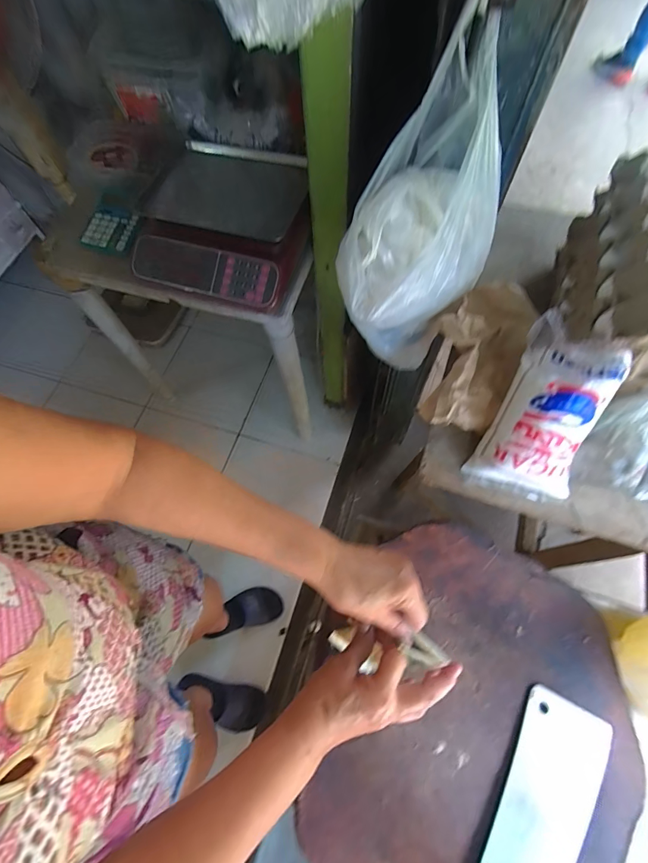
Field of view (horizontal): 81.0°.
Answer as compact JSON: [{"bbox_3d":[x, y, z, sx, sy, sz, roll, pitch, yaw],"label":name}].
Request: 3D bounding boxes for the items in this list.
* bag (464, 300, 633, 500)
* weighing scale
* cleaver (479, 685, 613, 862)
[{"bbox_3d":[0.265,-0.014,0.448,0.121,0.220,0.050,18,25,10],"label":"bag"},{"bbox_3d":[-0.192,-0.422,0.762,0.316,0.090,0.327,11,68,7],"label":"weighing scale"},{"bbox_3d":[0.202,0.465,0.391,0.091,0.023,0.354,29,72,13],"label":"cleaver"}]

